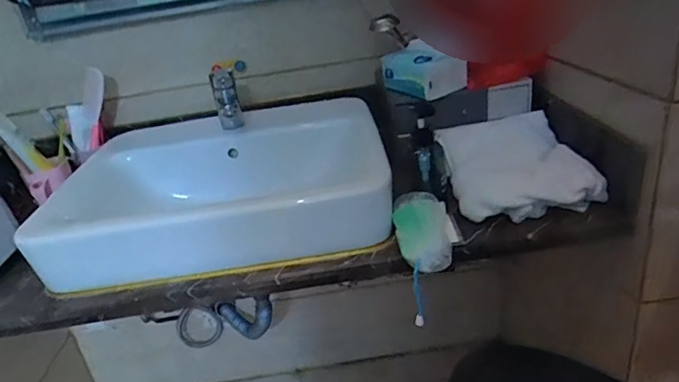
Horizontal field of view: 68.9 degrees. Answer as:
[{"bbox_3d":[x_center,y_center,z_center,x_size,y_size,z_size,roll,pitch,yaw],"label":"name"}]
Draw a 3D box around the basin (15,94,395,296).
[{"bbox_3d":[-0.195,-0.011,0.867,0.529,0.160,0.415,-10,26,-3],"label":"basin"}]

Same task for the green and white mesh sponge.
[{"bbox_3d":[0.115,0.050,0.680,0.076,0.035,0.141,-4,36,5],"label":"green and white mesh sponge"}]

